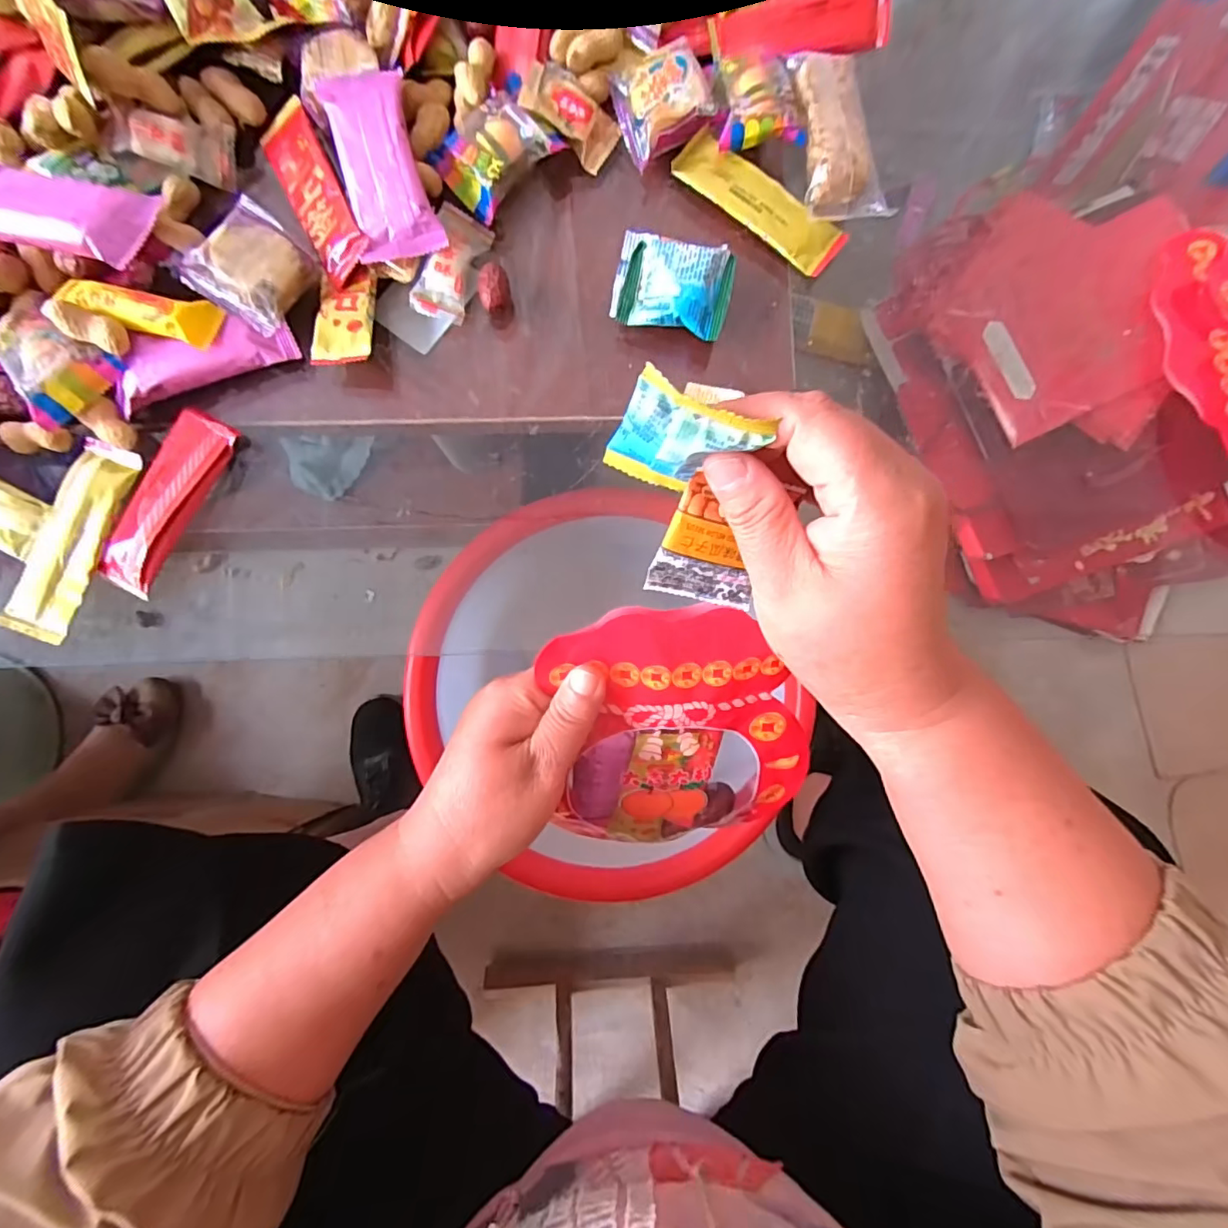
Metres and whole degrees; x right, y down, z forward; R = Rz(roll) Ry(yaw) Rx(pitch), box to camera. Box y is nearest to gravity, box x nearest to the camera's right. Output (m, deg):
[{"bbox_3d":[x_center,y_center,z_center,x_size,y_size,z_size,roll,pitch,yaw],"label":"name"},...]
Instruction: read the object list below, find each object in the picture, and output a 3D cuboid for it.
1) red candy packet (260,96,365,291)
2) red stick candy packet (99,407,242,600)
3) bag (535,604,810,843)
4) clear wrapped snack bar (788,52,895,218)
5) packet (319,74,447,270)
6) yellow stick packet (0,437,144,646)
[{"bbox_3d":[-0.162,-0.229,0.295,0.030,0.007,0.104,-28,82,14],"label":"red candy packet"},{"bbox_3d":[-0.237,-0.060,0.290,0.031,0.013,0.099,26,85,2],"label":"red stick candy packet"},{"bbox_3d":[0.037,0.064,0.293,0.132,0.019,0.164,-5,125,-2],"label":"bag"},{"bbox_3d":[0.126,-0.266,0.303,0.044,0.019,0.089,-7,85,-2],"label":"clear wrapped snack bar"},{"bbox_3d":[-0.122,-0.236,0.287,0.043,0.018,0.095,-14,85,-2],"label":"packet"},{"bbox_3d":[-0.282,-0.039,0.286,0.029,0.010,0.105,19,82,-15],"label":"yellow stick packet"}]

